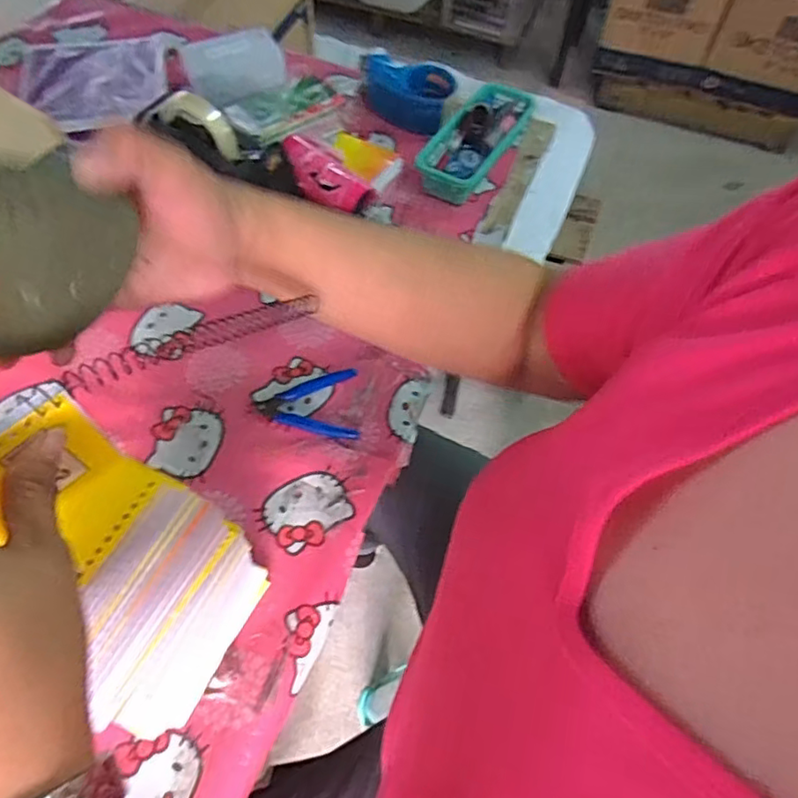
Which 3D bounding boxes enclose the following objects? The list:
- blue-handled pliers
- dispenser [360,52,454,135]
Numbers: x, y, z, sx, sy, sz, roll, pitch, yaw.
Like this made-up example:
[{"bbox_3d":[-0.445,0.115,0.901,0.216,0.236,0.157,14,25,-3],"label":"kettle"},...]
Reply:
[{"bbox_3d":[-0.098,0.010,0.631,0.106,0.010,0.081,-5,60,-5],"label":"blue-handled pliers"},{"bbox_3d":[0.011,-0.458,0.877,0.141,0.077,0.061,8,59,3],"label":"dispenser"}]

